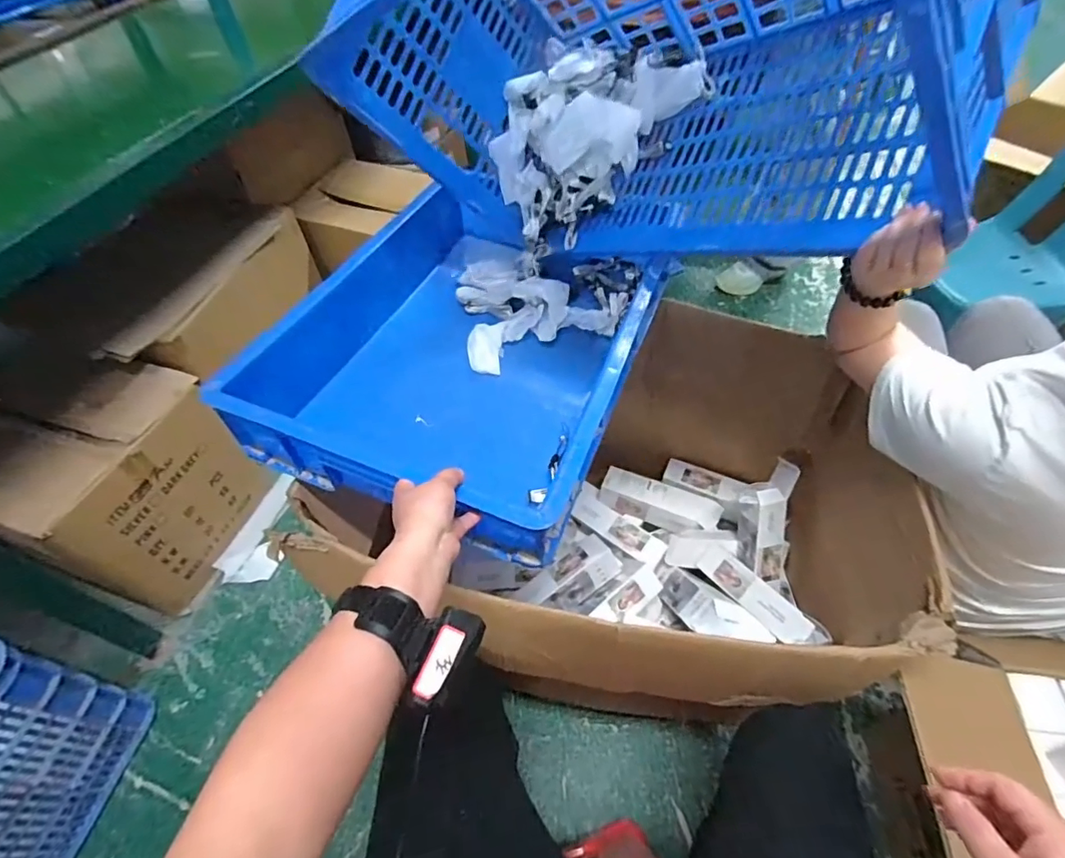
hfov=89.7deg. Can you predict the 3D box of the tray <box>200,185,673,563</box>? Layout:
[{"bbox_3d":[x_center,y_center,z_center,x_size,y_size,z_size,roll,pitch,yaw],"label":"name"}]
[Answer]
[{"bbox_3d":[-0.089,-0.104,0.732,0.429,0.153,0.475,17,56,16],"label":"tray"}]

